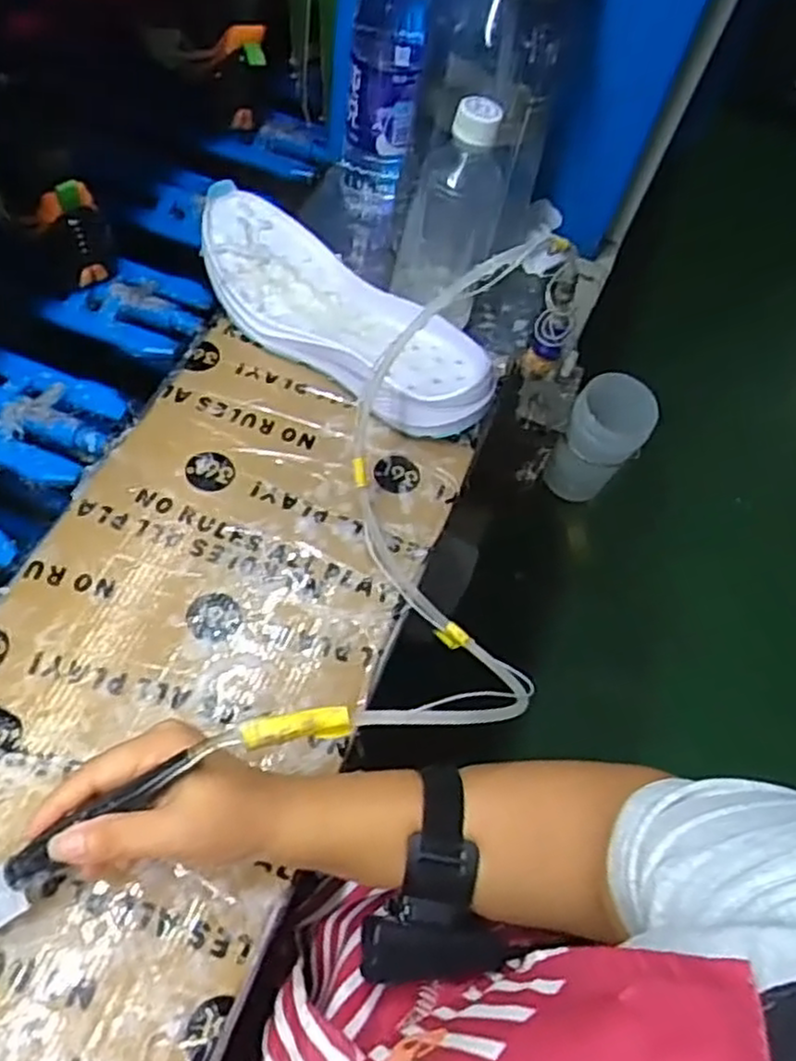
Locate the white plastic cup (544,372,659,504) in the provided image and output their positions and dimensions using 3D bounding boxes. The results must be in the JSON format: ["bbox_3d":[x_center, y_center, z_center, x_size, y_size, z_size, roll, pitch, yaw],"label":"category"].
[{"bbox_3d":[0.200,-0.085,0.728,0.072,0.133,0.067,3,61,-6],"label":"white plastic cup"}]

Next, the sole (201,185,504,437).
[{"bbox_3d":[-0.046,-0.171,0.586,0.279,0.051,0.107,34,61,11],"label":"sole"}]

